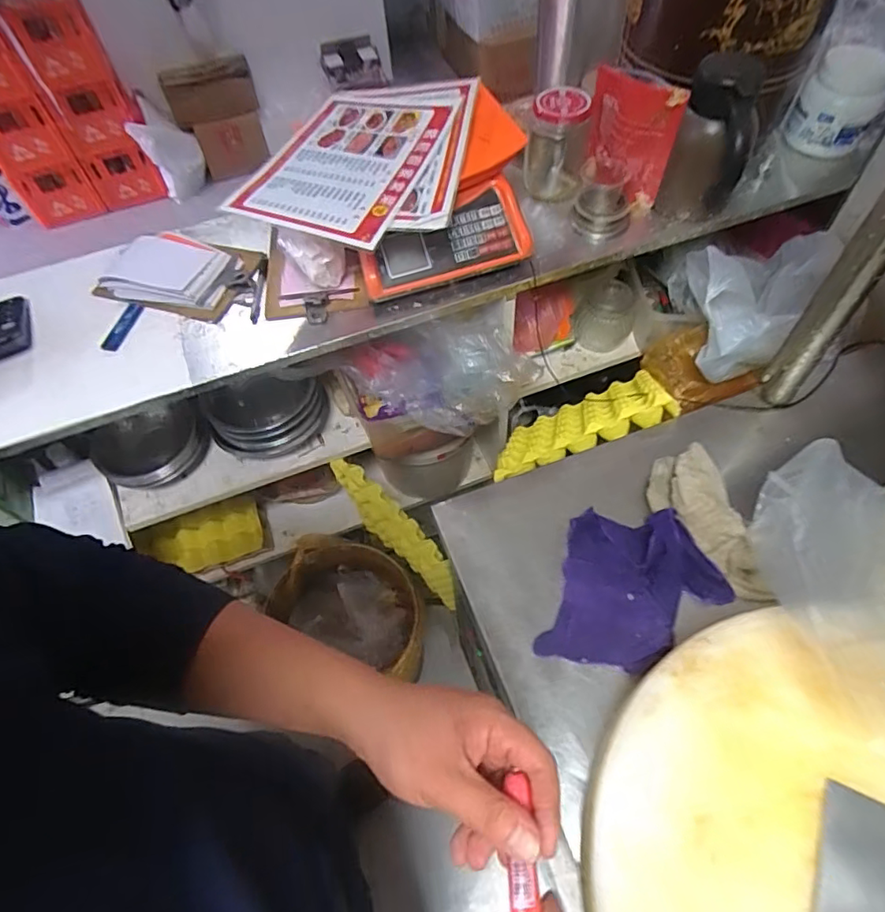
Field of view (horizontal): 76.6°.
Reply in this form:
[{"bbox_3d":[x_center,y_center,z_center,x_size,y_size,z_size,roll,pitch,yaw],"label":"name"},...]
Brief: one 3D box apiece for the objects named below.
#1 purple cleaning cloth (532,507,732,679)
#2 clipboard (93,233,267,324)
[{"bbox_3d":[0.218,0.147,0.623,0.178,0.049,0.194,17,61,14],"label":"purple cleaning cloth"},{"bbox_3d":[-0.382,-0.269,0.835,0.251,0.034,0.151,12,60,12],"label":"clipboard"}]

